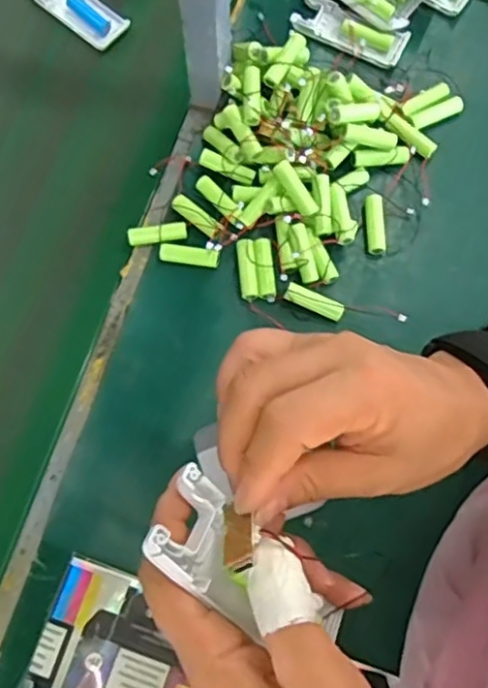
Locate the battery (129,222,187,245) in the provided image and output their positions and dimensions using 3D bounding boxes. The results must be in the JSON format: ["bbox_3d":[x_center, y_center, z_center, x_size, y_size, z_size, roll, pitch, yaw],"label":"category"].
[{"bbox_3d":[-0.073,-0.093,0.561,0.050,0.014,0.014,-6,74,-1],"label":"battery"}]

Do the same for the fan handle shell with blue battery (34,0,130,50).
[{"bbox_3d":[-0.162,-0.330,0.647,0.105,0.012,0.040,38,78,11],"label":"fan handle shell with blue battery"}]

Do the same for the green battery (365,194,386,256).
[{"bbox_3d":[0.111,-0.100,0.556,0.015,0.012,0.050,-1,74,0],"label":"green battery"}]

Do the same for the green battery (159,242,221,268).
[{"bbox_3d":[-0.045,-0.074,0.554,0.051,0.014,0.015,10,74,3],"label":"green battery"}]

